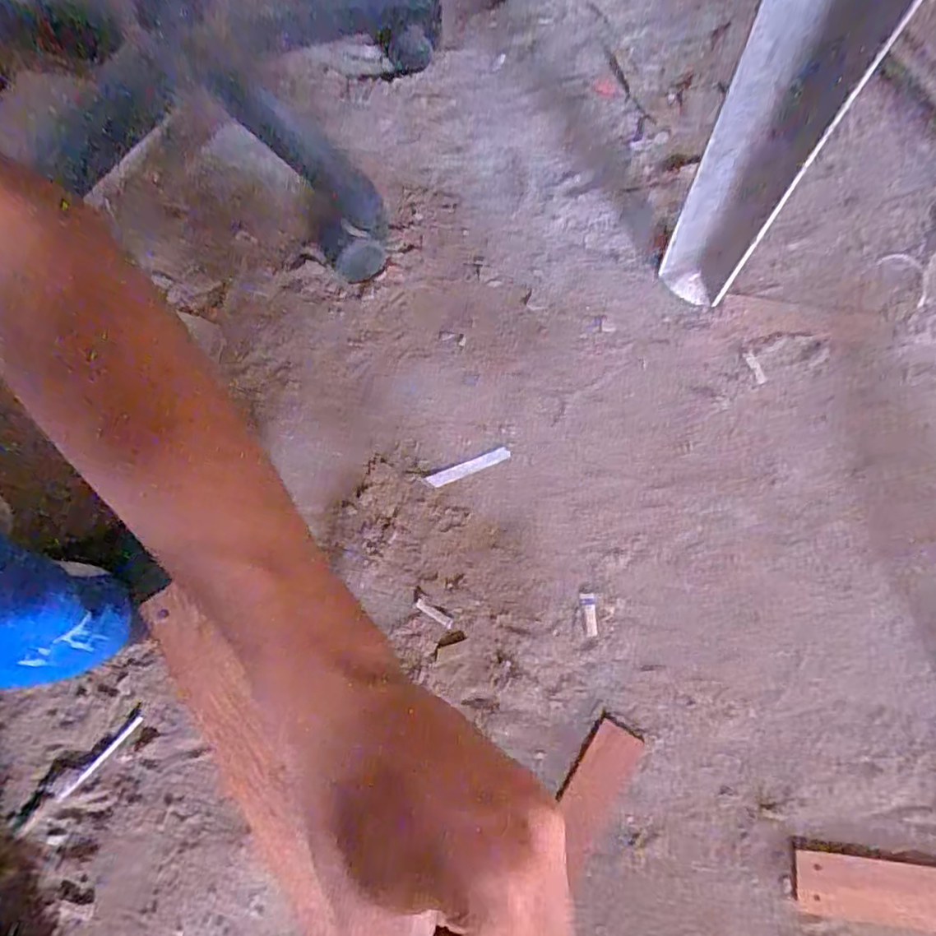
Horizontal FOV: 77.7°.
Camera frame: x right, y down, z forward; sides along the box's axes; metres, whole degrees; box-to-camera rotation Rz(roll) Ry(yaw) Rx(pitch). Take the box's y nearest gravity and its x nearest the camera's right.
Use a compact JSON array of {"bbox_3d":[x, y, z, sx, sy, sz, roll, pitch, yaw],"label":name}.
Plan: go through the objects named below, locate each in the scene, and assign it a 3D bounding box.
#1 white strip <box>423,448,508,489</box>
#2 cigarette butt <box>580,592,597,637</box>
[{"bbox_3d":[0.001,-0.001,0.511,0.075,0.004,0.013,-21,69,-10],"label":"white strip"},{"bbox_3d":[0.097,0.117,0.464,0.011,0.004,0.034,-2,67,-2],"label":"cigarette butt"}]

